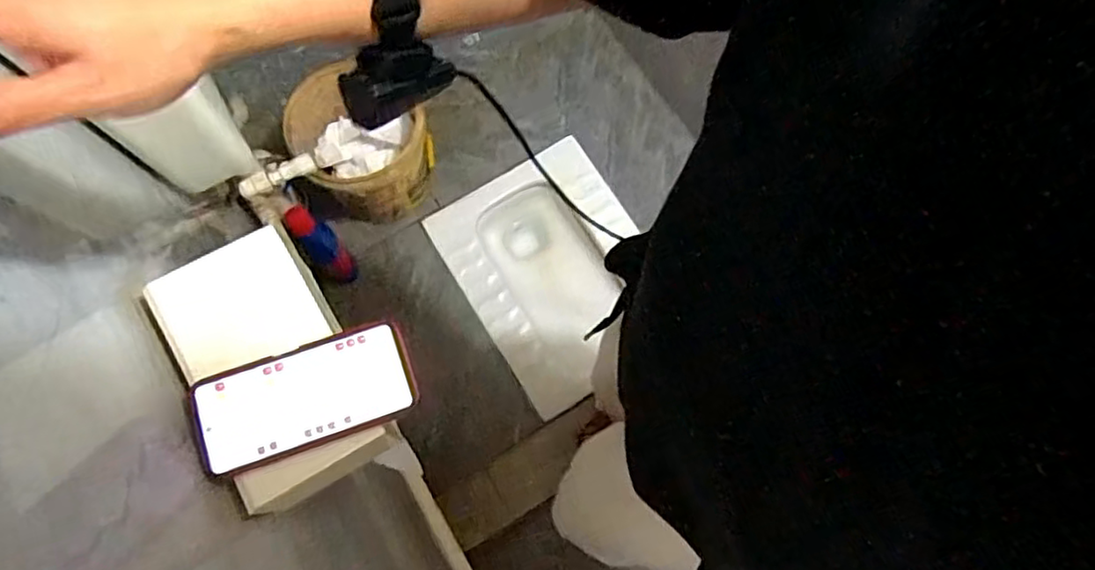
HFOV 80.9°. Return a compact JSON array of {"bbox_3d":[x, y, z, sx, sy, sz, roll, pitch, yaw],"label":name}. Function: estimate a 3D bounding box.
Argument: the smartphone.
[{"bbox_3d":[-0.190,0.088,0.502,0.166,0.016,0.078,-19,76,-7],"label":"smartphone"}]

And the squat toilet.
[{"bbox_3d":[0.022,-0.022,1.454,0.399,0.160,0.512,-30,77,-10],"label":"squat toilet"}]

